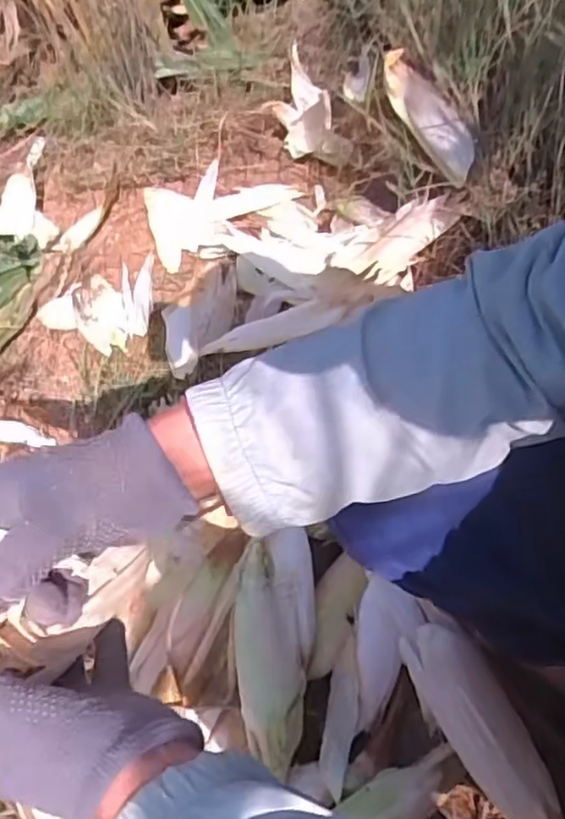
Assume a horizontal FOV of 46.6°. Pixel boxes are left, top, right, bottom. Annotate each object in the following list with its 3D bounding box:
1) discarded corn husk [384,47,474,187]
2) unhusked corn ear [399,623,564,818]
[{"bbox_3d":[0.208,-0.411,0.940,0.049,0.075,0.201,-33,88,-18],"label":"discarded corn husk"},{"bbox_3d":[0.185,0.295,0.611,0.055,0.040,0.197,-28,73,-15],"label":"unhusked corn ear"}]

